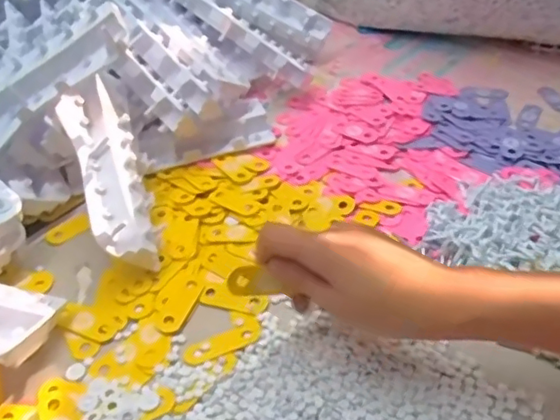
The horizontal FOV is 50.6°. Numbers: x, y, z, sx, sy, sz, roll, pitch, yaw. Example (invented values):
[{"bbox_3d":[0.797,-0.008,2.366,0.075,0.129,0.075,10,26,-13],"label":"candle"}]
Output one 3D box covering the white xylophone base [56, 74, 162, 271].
[{"bbox_3d":[-0.162,-0.036,0.566,0.065,0.060,0.215,-16,60,-14],"label":"white xylophone base"}]

